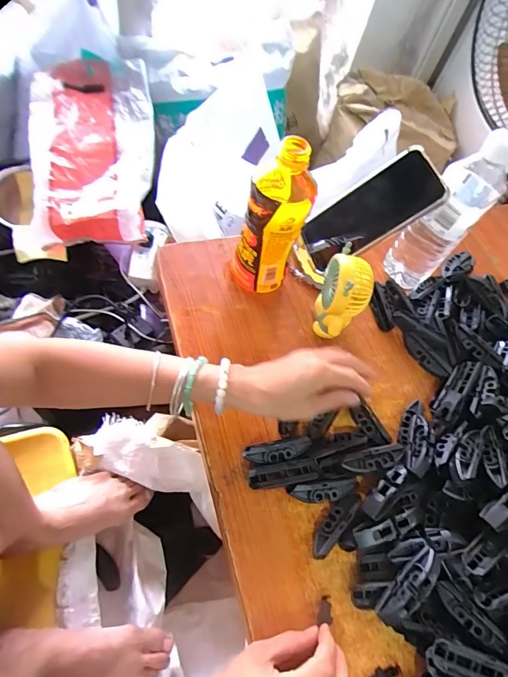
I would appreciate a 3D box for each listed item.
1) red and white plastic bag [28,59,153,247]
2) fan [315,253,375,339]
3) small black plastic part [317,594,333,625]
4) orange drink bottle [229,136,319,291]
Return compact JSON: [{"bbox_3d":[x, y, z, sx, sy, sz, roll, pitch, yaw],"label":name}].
[{"bbox_3d":[-0.336,-0.398,0.836,0.257,0.137,0.422,-8,63,-15],"label":"red and white plastic bag"},{"bbox_3d":[0.099,-0.045,0.459,0.048,0.103,0.055,15,60,0],"label":"fan"},{"bbox_3d":[0.063,0.240,0.354,0.012,0.007,0.021,6,60,0],"label":"small black plastic part"},{"bbox_3d":[0.019,-0.132,0.448,0.070,0.181,0.075,8,61,-4],"label":"orange drink bottle"}]

